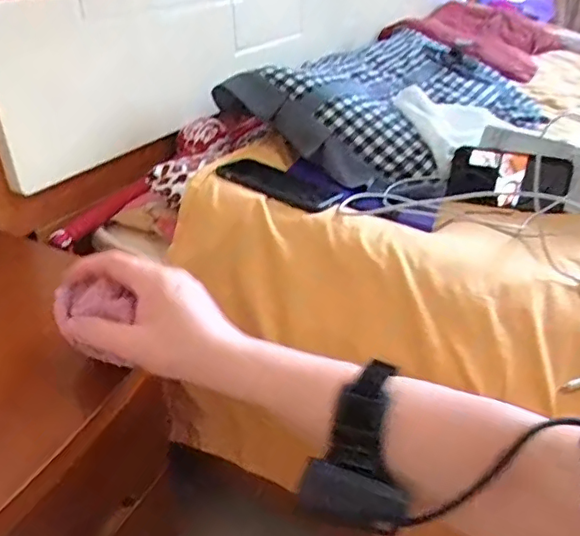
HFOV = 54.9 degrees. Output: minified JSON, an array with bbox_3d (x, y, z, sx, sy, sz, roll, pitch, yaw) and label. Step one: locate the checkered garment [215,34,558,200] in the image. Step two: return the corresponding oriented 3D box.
[{"bbox_3d":[0.173,-0.266,0.887,0.288,0.110,0.508,24,36,30],"label":"checkered garment"}]

